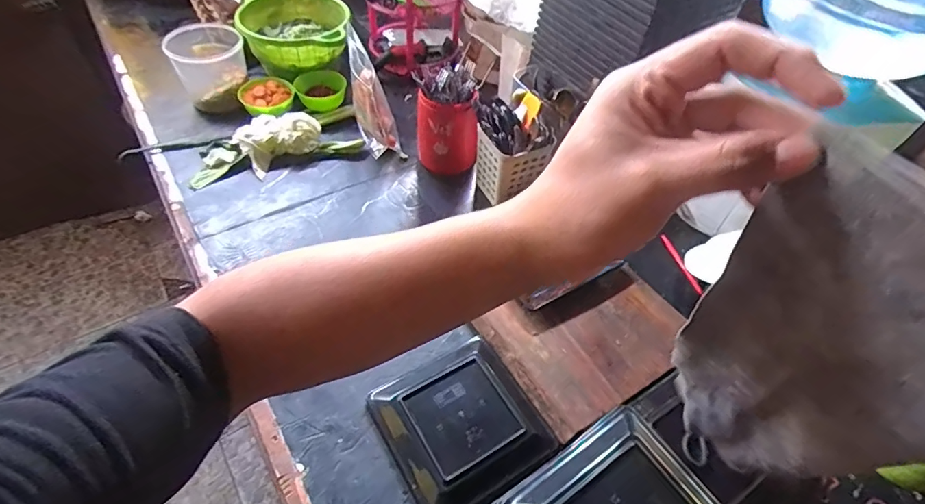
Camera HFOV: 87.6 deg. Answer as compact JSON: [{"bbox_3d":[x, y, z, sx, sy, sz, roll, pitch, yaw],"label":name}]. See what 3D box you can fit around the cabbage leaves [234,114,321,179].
[{"bbox_3d":[-0.366,-0.230,0.965,0.151,0.064,0.105,-34,61,-27],"label":"cabbage leaves"}]

